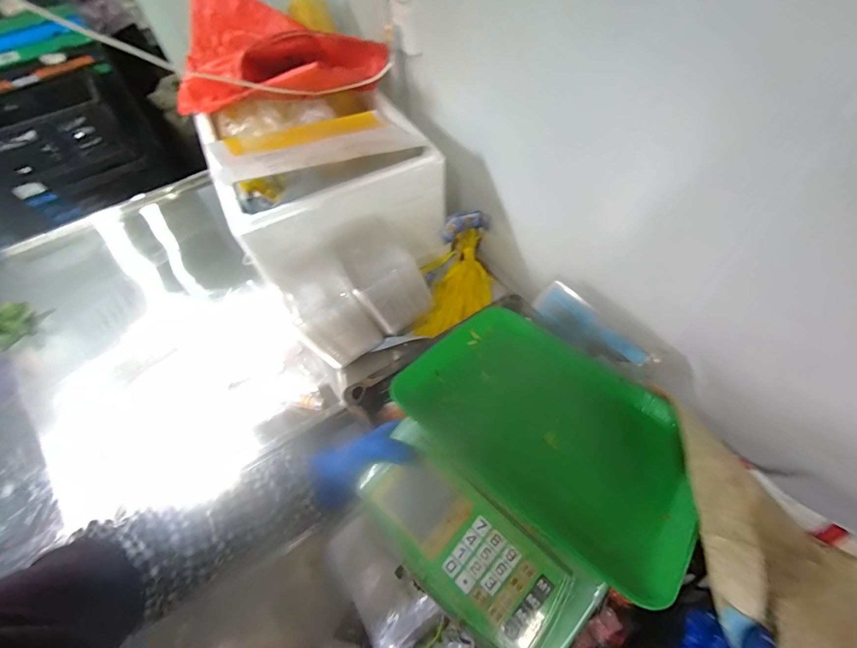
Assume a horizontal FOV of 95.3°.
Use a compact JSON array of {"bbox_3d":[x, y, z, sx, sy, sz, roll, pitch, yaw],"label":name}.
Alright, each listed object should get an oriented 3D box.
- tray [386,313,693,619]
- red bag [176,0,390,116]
[{"bbox_3d":[0.142,0.094,0.436,0.291,0.045,0.240,36,49,22],"label":"tray"},{"bbox_3d":[-0.372,-0.645,0.924,0.444,0.181,0.300,18,60,17],"label":"red bag"}]

